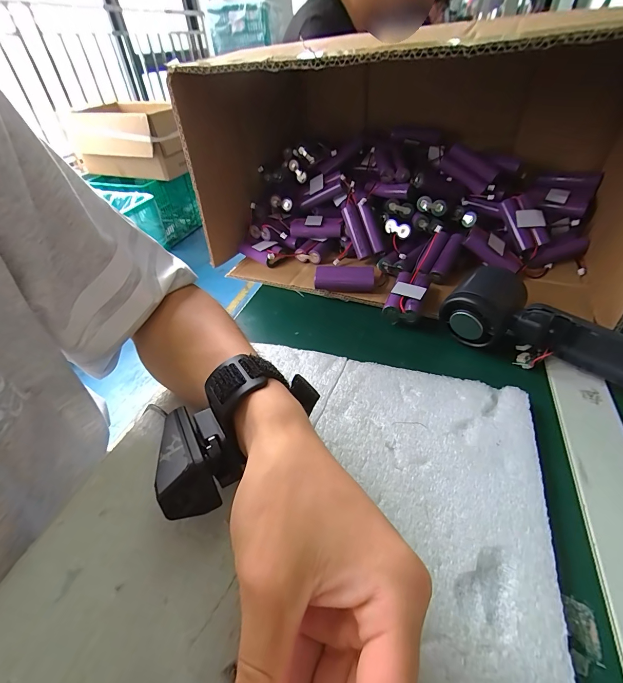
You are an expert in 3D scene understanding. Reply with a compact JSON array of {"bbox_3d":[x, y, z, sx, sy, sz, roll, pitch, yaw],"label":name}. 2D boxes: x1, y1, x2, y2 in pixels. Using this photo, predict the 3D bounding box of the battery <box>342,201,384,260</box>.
[{"bbox_3d":[0.064,-0.138,0.418,0.034,0.021,0.071,-22,88,-20],"label":"battery"}]

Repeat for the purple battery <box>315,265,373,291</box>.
[{"bbox_3d":[0.038,-0.071,0.389,0.065,0.019,0.029,4,41,9],"label":"purple battery"}]

